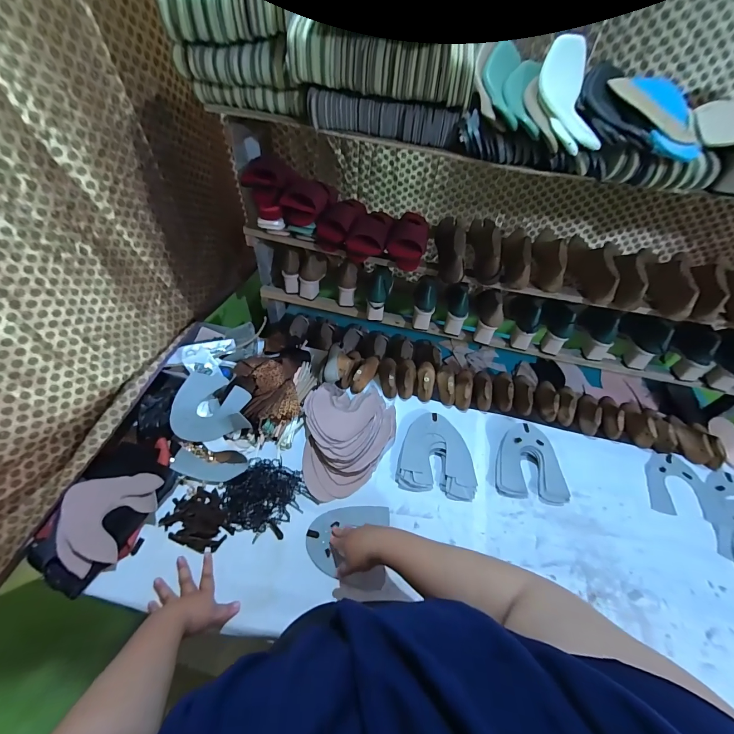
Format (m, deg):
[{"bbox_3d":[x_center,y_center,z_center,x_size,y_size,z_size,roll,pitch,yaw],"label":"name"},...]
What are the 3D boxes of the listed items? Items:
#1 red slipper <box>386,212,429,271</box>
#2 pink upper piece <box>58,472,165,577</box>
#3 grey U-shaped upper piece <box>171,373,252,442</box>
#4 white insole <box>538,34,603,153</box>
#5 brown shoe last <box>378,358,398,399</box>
[{"bbox_3d":[0.112,-0.336,0.852,0.092,0.068,0.219,13,49,7],"label":"red slipper"},{"bbox_3d":[-0.504,0.297,0.660,0.165,0.045,0.179,-14,51,-15],"label":"pink upper piece"},{"bbox_3d":[-0.378,0.092,0.830,0.170,0.075,0.174,-8,50,-11],"label":"grey U-shaped upper piece"},{"bbox_3d":[0.354,-0.474,0.581,0.081,0.035,0.232,0,78,-4],"label":"white insole"},{"bbox_3d":[0.061,0.017,0.952,0.050,0.042,0.139,2,50,-3],"label":"brown shoe last"}]

